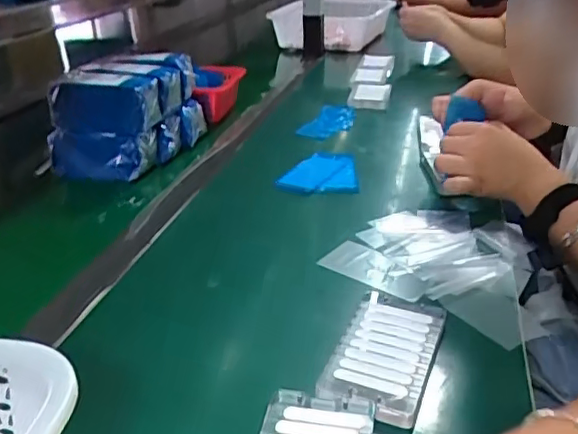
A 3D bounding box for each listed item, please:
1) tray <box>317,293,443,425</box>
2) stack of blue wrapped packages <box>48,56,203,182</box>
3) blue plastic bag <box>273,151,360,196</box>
[{"bbox_3d":[0.074,0.096,0.436,0.068,0.010,0.132,11,30,22],"label":"tray"},{"bbox_3d":[-0.217,-0.144,0.799,0.130,0.120,0.191,9,28,17],"label":"stack of blue wrapped packages"},{"bbox_3d":[0.037,-0.059,0.742,0.098,0.013,0.102,0,28,3],"label":"blue plastic bag"}]

